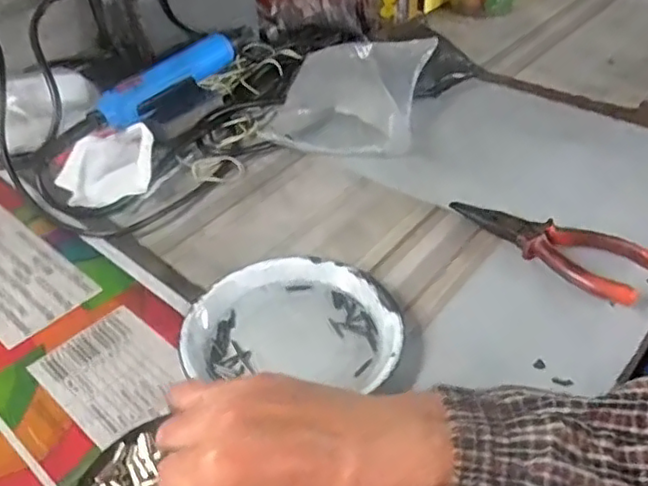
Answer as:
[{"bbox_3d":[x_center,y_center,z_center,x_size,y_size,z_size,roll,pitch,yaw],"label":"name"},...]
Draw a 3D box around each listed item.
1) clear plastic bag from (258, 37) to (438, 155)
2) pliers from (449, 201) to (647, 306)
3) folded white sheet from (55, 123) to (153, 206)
[{"bbox_3d":[0.027,-0.144,0.604,0.128,0.048,0.157,12,42,17],"label":"clear plastic bag"},{"bbox_3d":[0.157,-0.002,0.449,0.144,0.020,0.047,29,50,33],"label":"pliers"},{"bbox_3d":[-0.186,-0.066,0.538,0.078,0.008,0.069,-11,67,-2],"label":"folded white sheet"}]

